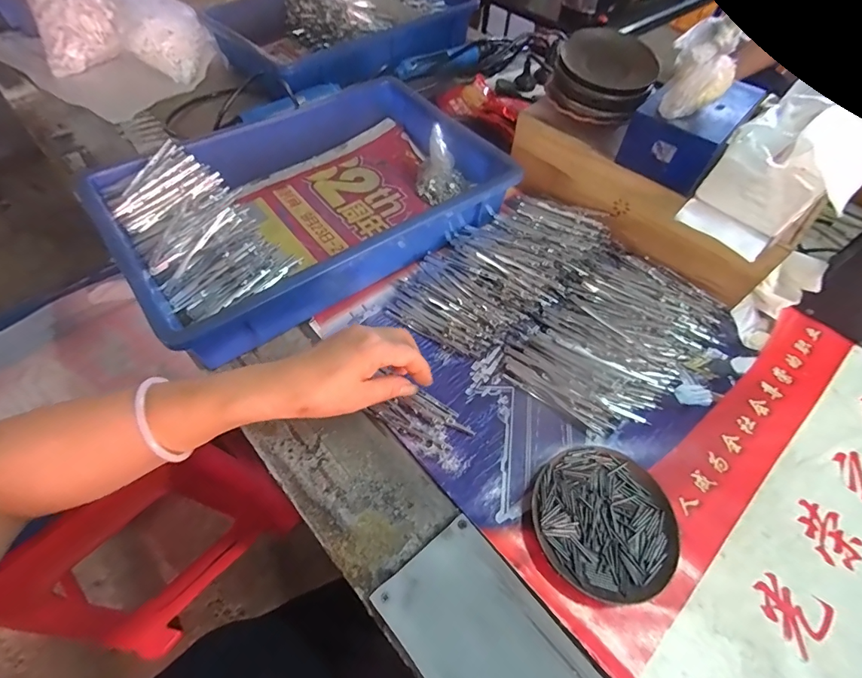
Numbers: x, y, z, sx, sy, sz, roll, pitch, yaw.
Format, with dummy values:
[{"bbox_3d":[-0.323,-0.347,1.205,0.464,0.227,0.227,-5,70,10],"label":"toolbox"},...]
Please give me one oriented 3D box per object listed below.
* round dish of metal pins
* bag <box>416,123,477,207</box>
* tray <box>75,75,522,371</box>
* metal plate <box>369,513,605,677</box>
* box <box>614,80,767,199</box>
[{"bbox_3d":[0.142,0.149,0.348,0.112,0.016,0.114,1,55,-2],"label":"round dish of metal pins"},{"bbox_3d":[0.015,-0.229,0.559,0.067,0.072,0.069,3,55,0],"label":"bag"},{"bbox_3d":[-0.139,-0.171,0.515,0.421,0.078,0.282,-32,62,-23],"label":"tray"},{"bbox_3d":[0.053,0.227,0.293,0.093,0.013,0.185,-34,63,-26],"label":"metal plate"},{"bbox_3d":[0.287,-0.230,0.463,0.091,0.066,0.126,39,64,21],"label":"box"}]

